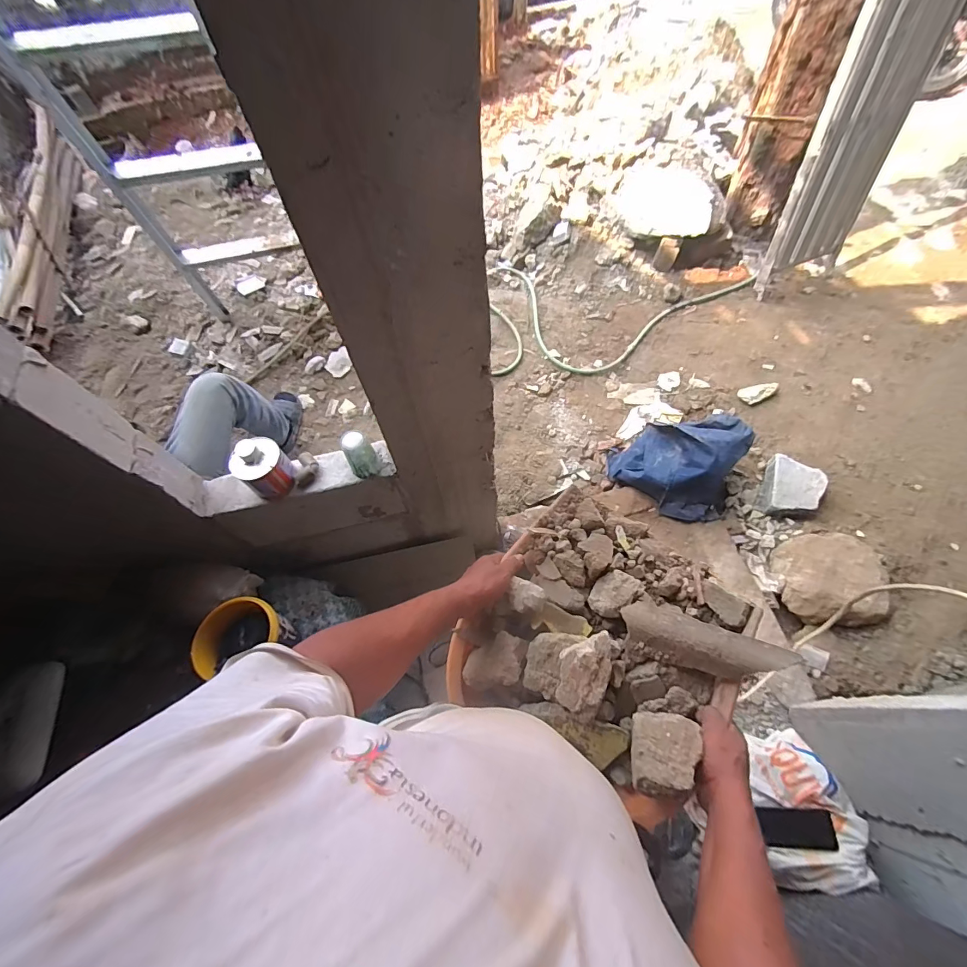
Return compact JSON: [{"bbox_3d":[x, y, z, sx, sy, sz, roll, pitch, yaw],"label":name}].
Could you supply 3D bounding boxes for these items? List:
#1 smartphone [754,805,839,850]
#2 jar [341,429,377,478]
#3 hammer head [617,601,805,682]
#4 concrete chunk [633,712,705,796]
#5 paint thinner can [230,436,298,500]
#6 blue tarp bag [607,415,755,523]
[{"bbox_3d":[0.738,0.807,0.988,0.163,0.014,0.081,3,71,-1],"label":"smartphone"},{"bbox_3d":[-0.262,-0.063,0.894,0.057,0.100,0.053,-1,64,2],"label":"jar"},{"bbox_3d":[0.299,0.217,0.570,0.213,0.034,0.070,15,65,10],"label":"hammer head"},{"bbox_3d":[0.224,0.339,0.526,0.074,0.046,0.089,1,41,22],"label":"concrete chunk"},{"bbox_3d":[-0.457,-0.030,0.889,0.092,0.105,0.094,-1,64,2],"label":"paint thinner can"},{"bbox_3d":[0.739,-0.112,1.561,0.429,0.263,0.406,36,70,18],"label":"blue tarp bag"}]

